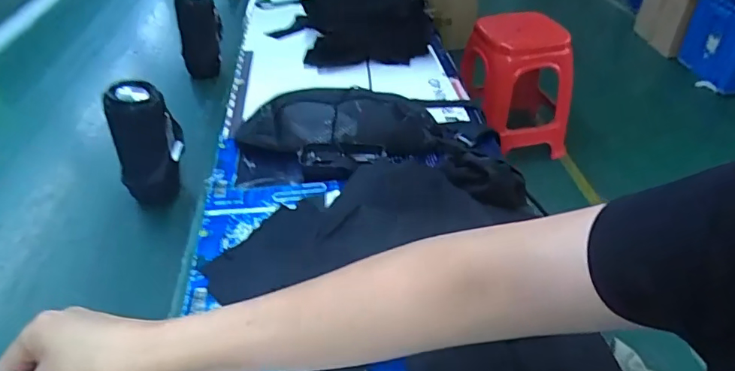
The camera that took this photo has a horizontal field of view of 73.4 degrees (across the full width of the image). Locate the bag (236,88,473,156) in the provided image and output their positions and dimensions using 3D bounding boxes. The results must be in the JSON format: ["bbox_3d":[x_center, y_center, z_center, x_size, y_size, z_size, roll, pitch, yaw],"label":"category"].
[{"bbox_3d":[-0.020,-0.105,0.712,0.319,0.061,0.133,-1,37,-1],"label":"bag"}]

